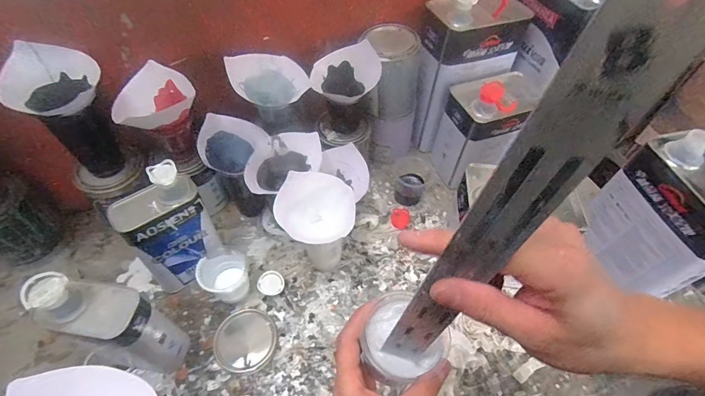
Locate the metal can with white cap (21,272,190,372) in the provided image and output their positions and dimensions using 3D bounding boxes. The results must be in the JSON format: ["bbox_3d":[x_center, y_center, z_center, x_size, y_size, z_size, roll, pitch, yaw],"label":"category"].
[{"bbox_3d":[-0.302,0.167,0.486,0.104,0.217,0.064,14,55,7],"label":"metal can with white cap"}]

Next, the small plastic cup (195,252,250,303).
[{"bbox_3d":[-0.204,0.132,0.597,0.067,0.066,0.068,2,54,-2],"label":"small plastic cup"}]

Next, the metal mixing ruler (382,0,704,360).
[{"bbox_3d":[0.062,0.028,0.191,0.036,0.278,0.004,15,49,0],"label":"metal mixing ruler"}]

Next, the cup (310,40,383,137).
[{"bbox_3d":[-0.014,-0.182,0.657,0.114,0.136,0.097,2,54,-2],"label":"cup"}]

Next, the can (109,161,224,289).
[{"bbox_3d":[-0.276,0.055,0.575,0.117,0.224,0.067,-34,62,-24],"label":"can"}]

